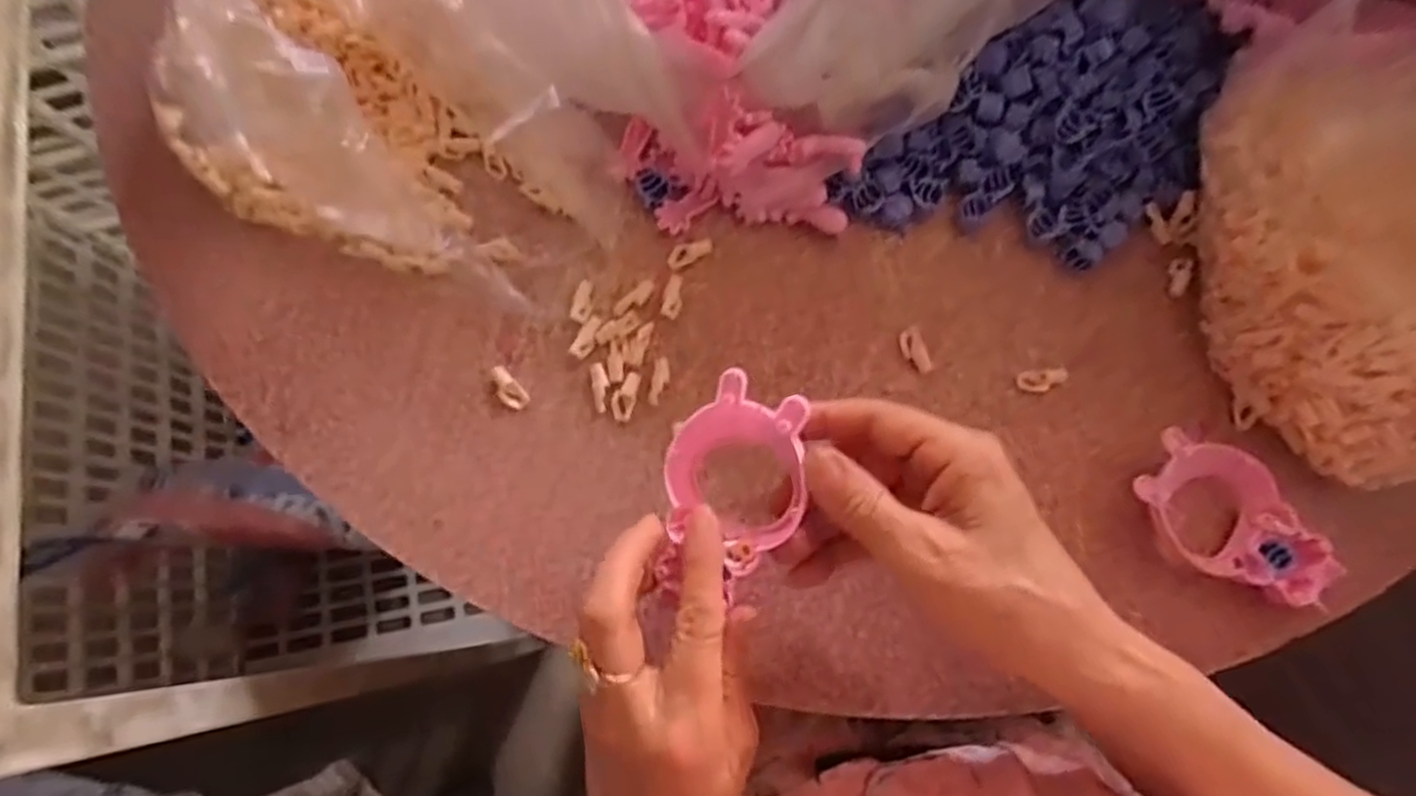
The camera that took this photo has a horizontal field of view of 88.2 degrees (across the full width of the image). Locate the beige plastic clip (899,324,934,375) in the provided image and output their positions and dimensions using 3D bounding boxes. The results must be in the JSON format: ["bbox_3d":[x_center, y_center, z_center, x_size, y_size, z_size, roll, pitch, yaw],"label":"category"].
[{"bbox_3d":[0.109,-0.025,0.384,0.013,0.005,0.026,-12,75,-3],"label":"beige plastic clip"}]

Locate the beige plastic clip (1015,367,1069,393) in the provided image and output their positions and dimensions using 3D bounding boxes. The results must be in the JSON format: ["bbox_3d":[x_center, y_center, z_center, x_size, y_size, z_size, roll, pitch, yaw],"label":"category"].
[{"bbox_3d":[0.175,-0.009,0.383,0.025,0.009,0.012,-12,78,20],"label":"beige plastic clip"}]

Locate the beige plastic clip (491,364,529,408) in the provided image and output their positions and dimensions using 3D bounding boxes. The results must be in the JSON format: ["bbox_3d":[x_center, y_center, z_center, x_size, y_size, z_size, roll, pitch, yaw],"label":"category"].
[{"bbox_3d":[-0.102,-0.005,0.373,0.026,0.005,0.013,44,79,11],"label":"beige plastic clip"}]

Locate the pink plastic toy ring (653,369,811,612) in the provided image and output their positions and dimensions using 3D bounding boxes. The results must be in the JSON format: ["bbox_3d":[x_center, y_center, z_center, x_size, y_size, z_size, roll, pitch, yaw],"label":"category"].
[{"bbox_3d":[0.011,0.035,0.290,0.055,0.036,0.086,5,78,-1],"label":"pink plastic toy ring"}]

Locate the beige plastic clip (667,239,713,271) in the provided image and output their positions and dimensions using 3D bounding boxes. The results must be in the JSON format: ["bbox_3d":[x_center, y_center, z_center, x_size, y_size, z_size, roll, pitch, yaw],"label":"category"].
[{"bbox_3d":[-0.010,-0.079,0.393,0.025,0.004,0.012,-32,77,-8],"label":"beige plastic clip"}]

